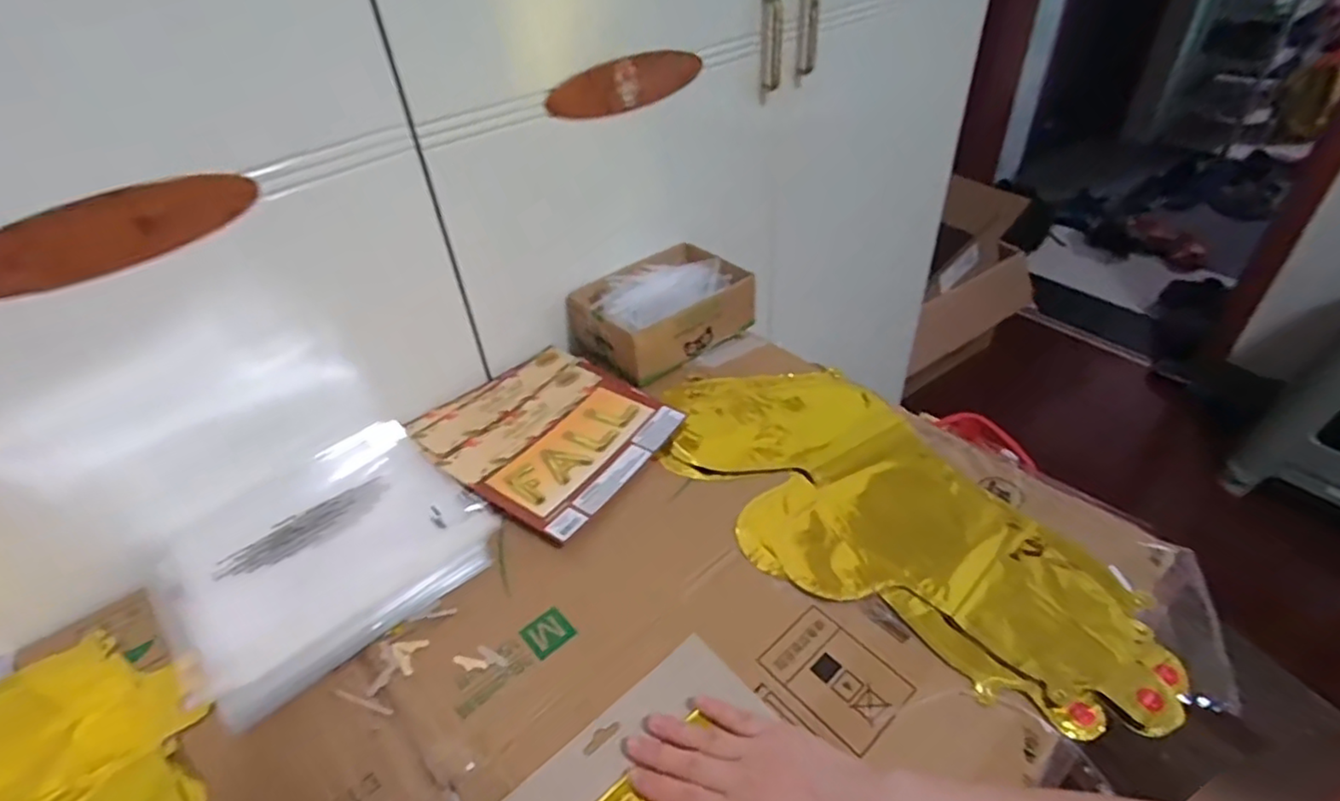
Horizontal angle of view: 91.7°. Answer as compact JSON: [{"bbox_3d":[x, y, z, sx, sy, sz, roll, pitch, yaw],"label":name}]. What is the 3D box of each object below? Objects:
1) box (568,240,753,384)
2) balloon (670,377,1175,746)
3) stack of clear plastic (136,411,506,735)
[{"bbox_3d":[-0.006,-0.112,0.761,0.189,0.061,0.146,-32,49,-29],"label":"box"},{"bbox_3d":[0.171,0.090,0.558,0.212,0.013,0.448,-25,46,-23],"label":"balloon"},{"bbox_3d":[-0.293,0.120,0.550,0.233,0.020,0.222,-32,49,-29],"label":"stack of clear plastic"}]

